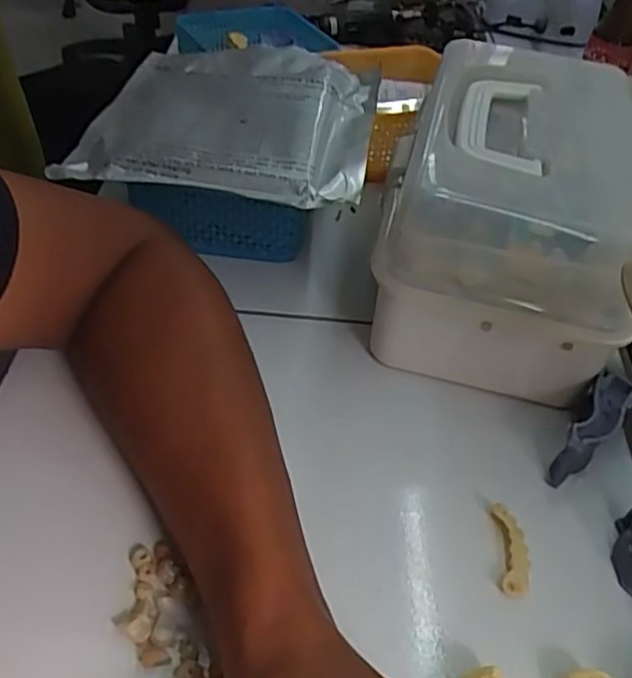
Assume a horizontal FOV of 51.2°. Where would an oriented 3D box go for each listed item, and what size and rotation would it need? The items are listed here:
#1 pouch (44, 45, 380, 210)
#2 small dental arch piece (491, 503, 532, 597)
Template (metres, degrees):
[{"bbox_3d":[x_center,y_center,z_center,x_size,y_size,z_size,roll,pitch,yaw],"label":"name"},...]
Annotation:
[{"bbox_3d":[-0.061,-0.160,0.485,0.198,0.043,0.183,7,45,1],"label":"pouch"},{"bbox_3d":[0.101,0.108,0.340,0.014,0.011,0.047,5,45,-2],"label":"small dental arch piece"}]

